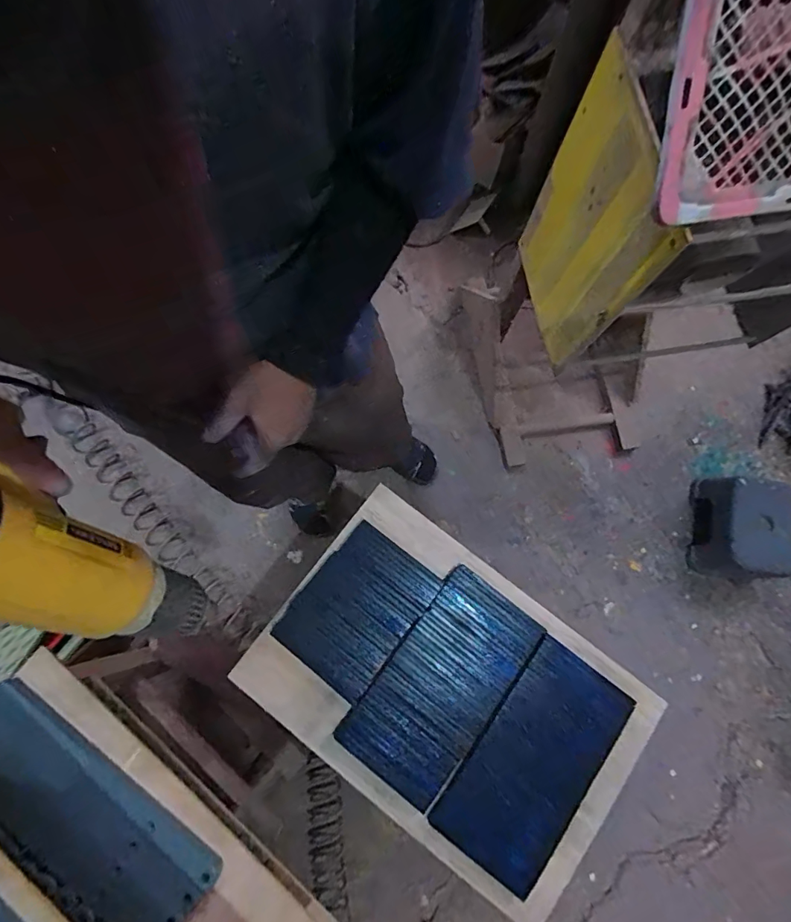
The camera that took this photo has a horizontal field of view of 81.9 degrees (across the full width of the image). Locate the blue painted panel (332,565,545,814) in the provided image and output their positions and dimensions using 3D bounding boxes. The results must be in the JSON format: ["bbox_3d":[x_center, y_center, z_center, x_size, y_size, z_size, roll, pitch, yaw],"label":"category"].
[{"bbox_3d":[0.078,0.356,0.734,0.179,0.011,0.329,38,79,7],"label":"blue painted panel"}]

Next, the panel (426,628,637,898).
[{"bbox_3d":[0.217,0.463,0.709,0.171,0.016,0.322,37,77,8],"label":"panel"}]

